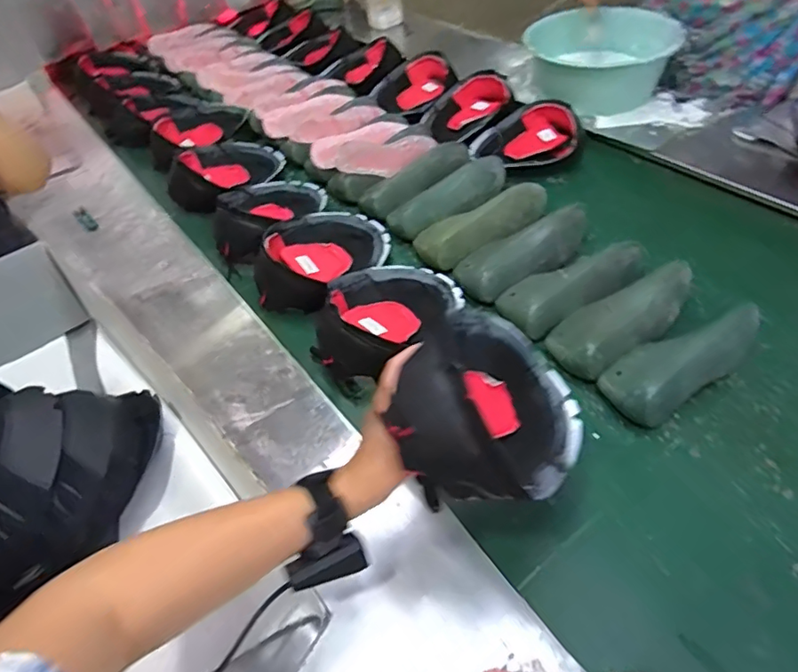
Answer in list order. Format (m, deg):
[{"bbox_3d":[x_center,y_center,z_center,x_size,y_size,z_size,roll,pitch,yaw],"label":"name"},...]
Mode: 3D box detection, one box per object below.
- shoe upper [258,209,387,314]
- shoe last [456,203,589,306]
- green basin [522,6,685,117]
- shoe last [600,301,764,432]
[{"bbox_3d":[-0.124,-0.128,0.887,0.167,0.085,0.240,15,39,20],"label":"shoe upper"},{"bbox_3d":[0.202,-0.137,0.843,0.247,0.068,0.100,-27,52,-18],"label":"shoe last"},{"bbox_3d":[0.443,-0.627,1.214,0.307,0.118,0.307,-2,49,3],"label":"green basin"},{"bbox_3d":[0.352,0.020,0.676,0.200,0.072,0.091,-28,52,-19],"label":"shoe last"}]

